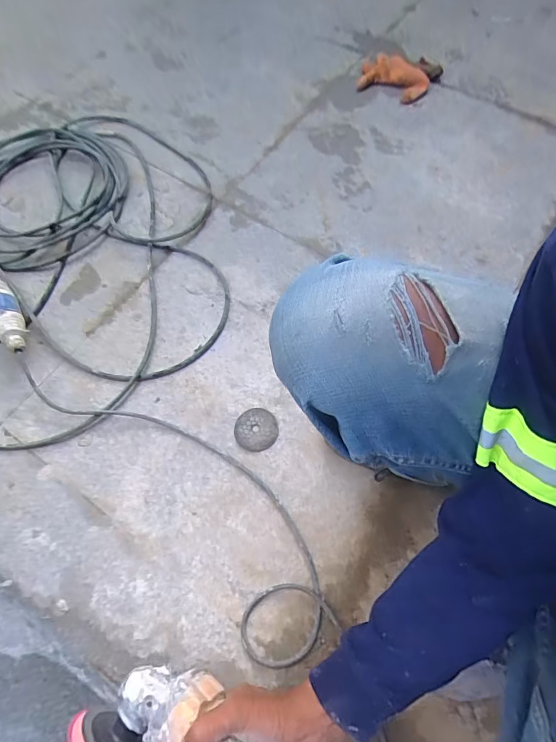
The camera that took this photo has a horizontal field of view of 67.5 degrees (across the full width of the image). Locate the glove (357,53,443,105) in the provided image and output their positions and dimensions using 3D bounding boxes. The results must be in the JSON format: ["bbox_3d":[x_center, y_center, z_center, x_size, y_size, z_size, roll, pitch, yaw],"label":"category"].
[{"bbox_3d":[0.303,-0.729,1.030,0.176,0.037,0.169,0,67,1],"label":"glove"}]

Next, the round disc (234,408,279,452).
[{"bbox_3d":[-0.036,0.096,0.682,0.068,0.008,0.070,1,65,-2],"label":"round disc"}]

